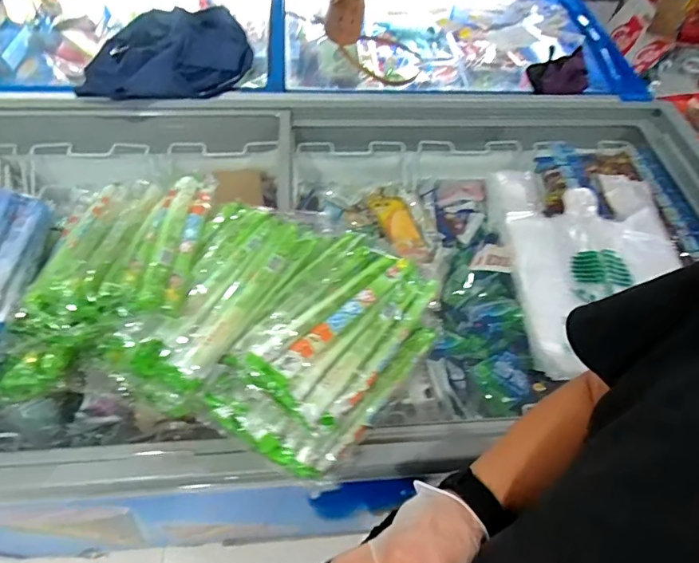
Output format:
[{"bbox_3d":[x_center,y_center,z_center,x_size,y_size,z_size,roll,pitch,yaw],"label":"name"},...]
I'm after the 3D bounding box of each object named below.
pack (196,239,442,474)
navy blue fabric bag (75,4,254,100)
[{"bbox_3d":[-0.018,0.083,0.636,0.197,0.107,0.340,32,59,17],"label":"pack"},{"bbox_3d":[-0.420,-0.548,1.094,0.332,0.104,0.342,0,55,-4],"label":"navy blue fabric bag"}]

